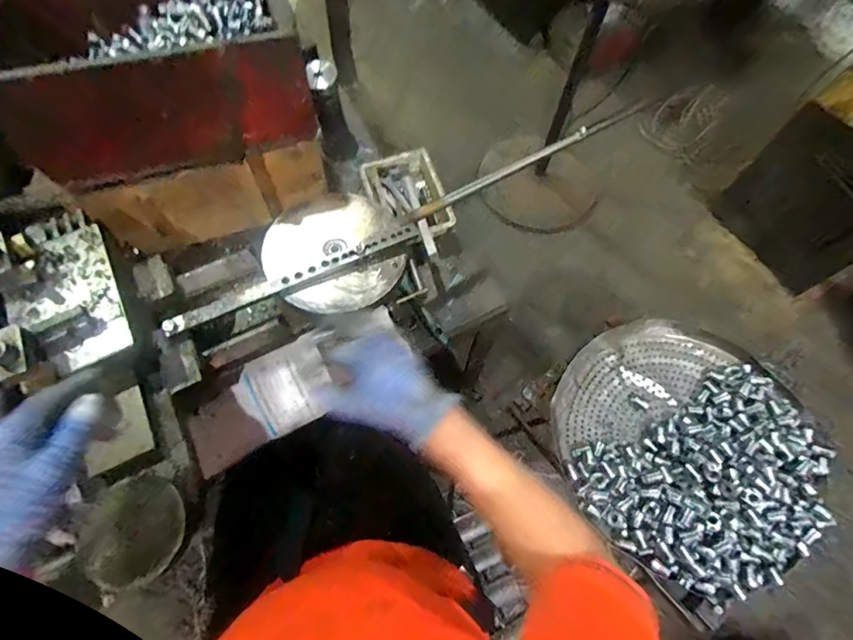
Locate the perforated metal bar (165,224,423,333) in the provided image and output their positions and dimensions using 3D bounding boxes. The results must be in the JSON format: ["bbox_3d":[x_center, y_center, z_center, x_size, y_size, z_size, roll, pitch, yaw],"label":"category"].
[{"bbox_3d":[-0.164,-0.054,0.575,0.330,0.027,0.022,-24,68,-13],"label":"perforated metal bar"}]

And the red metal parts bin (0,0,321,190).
[{"bbox_3d":[-0.389,-0.377,0.612,0.388,0.148,0.307,-17,66,-10],"label":"red metal parts bin"}]

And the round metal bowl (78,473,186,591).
[{"bbox_3d":[-0.286,0.207,0.436,0.096,0.027,0.094,1,65,-2],"label":"round metal bowl"}]

